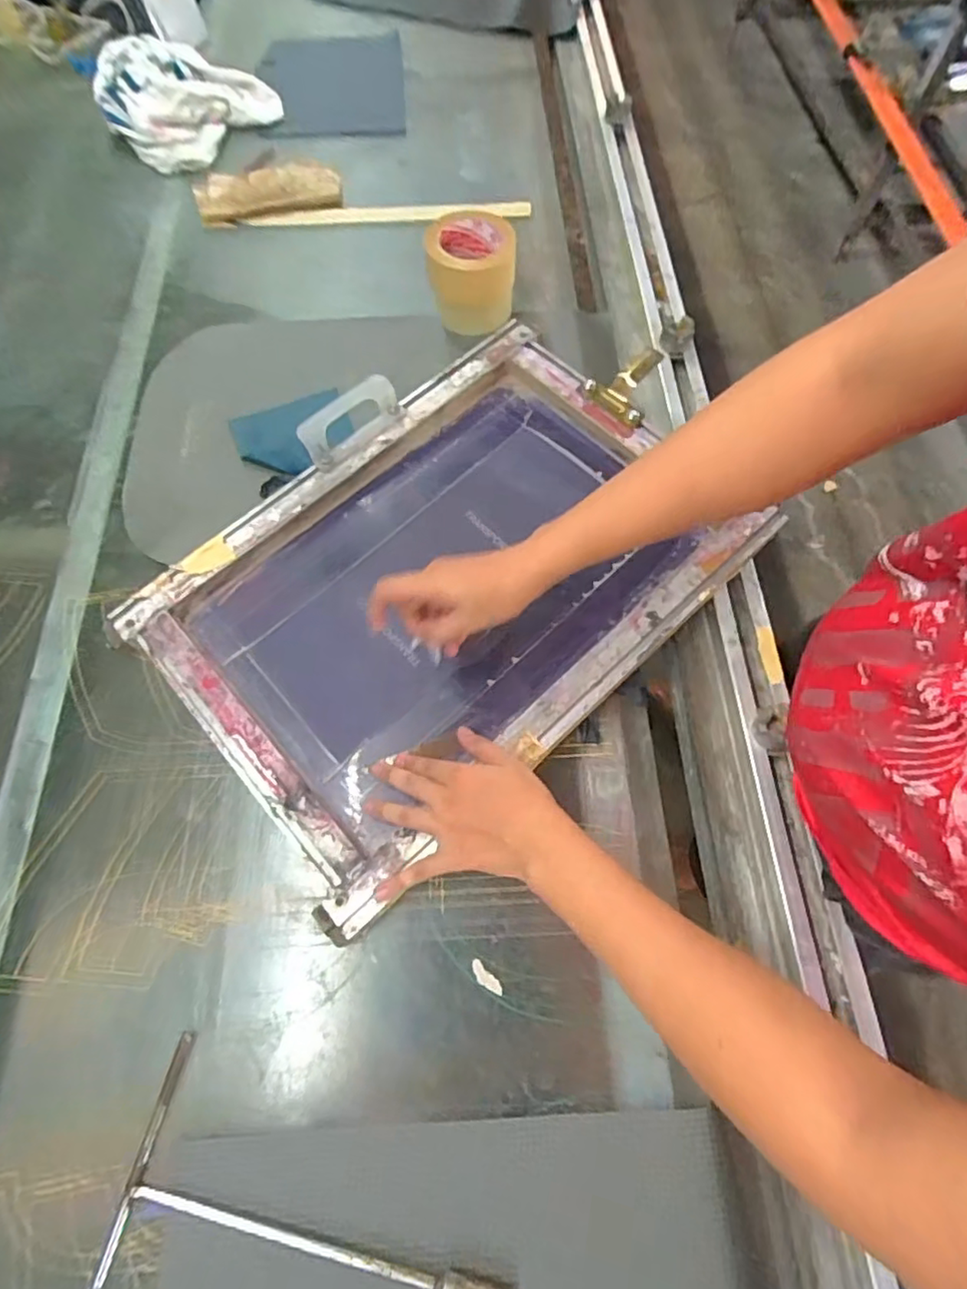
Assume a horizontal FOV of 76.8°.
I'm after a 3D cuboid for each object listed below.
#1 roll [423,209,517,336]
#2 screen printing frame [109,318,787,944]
[{"bbox_3d":[-0.016,-0.479,0.777,0.111,0.081,0.116,-7,68,-2],"label":"roll"},{"bbox_3d":[-0.043,-0.067,0.615,0.536,0.056,0.394,-40,73,-14],"label":"screen printing frame"}]

